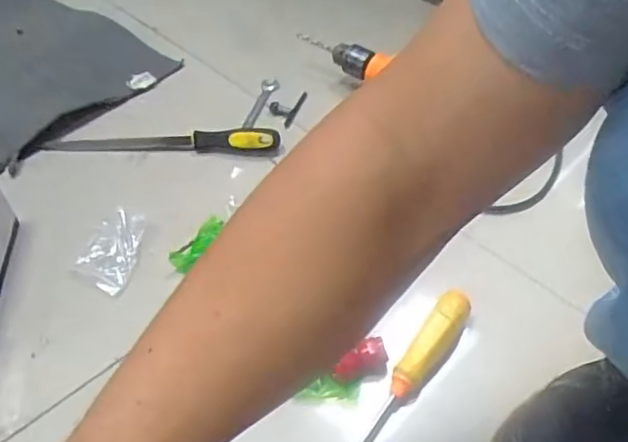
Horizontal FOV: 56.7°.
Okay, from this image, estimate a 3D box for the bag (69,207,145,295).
[{"bbox_3d":[-0.212,0.028,0.618,0.063,0.029,0.083,22,52,20],"label":"bag"}]

